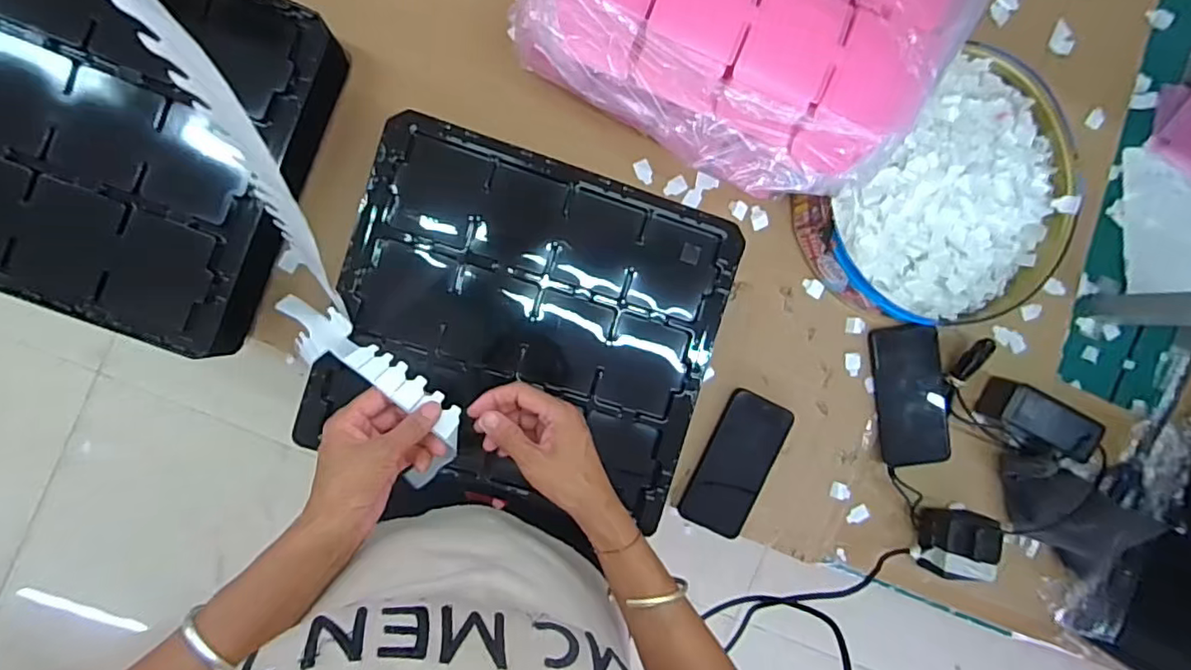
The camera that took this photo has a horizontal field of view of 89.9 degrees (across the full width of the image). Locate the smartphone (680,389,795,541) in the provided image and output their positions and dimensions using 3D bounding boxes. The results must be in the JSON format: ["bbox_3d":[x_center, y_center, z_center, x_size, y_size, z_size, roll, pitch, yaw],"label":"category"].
[{"bbox_3d":[0.169,0.153,0.706,0.082,0.014,0.165,24,90,-7],"label":"smartphone"}]

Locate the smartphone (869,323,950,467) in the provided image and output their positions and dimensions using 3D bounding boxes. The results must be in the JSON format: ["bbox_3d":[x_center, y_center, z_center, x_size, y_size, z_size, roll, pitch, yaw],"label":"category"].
[{"bbox_3d":[0.378,0.072,0.713,0.081,0.016,0.165,-6,92,9],"label":"smartphone"}]

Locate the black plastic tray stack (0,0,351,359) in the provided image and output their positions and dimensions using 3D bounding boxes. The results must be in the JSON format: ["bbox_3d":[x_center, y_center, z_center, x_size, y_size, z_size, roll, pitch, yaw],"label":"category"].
[{"bbox_3d":[-0.486,-0.204,0.580,0.379,0.091,0.341,20,91,-7],"label":"black plastic tray stack"}]

